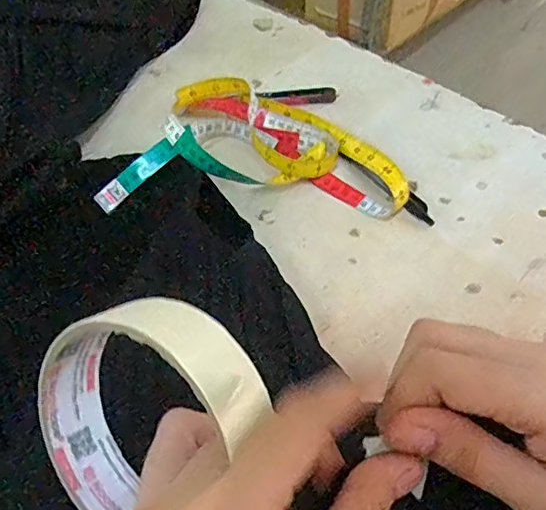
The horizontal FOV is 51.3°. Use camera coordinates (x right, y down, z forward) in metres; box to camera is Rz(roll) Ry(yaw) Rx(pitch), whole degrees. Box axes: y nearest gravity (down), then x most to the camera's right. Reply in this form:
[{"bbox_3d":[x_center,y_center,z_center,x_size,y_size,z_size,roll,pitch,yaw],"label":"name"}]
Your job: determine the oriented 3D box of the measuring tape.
[{"bbox_3d":[-0.014,-0.115,0.532,0.261,0.049,0.173,2,50,4],"label":"measuring tape"}]

